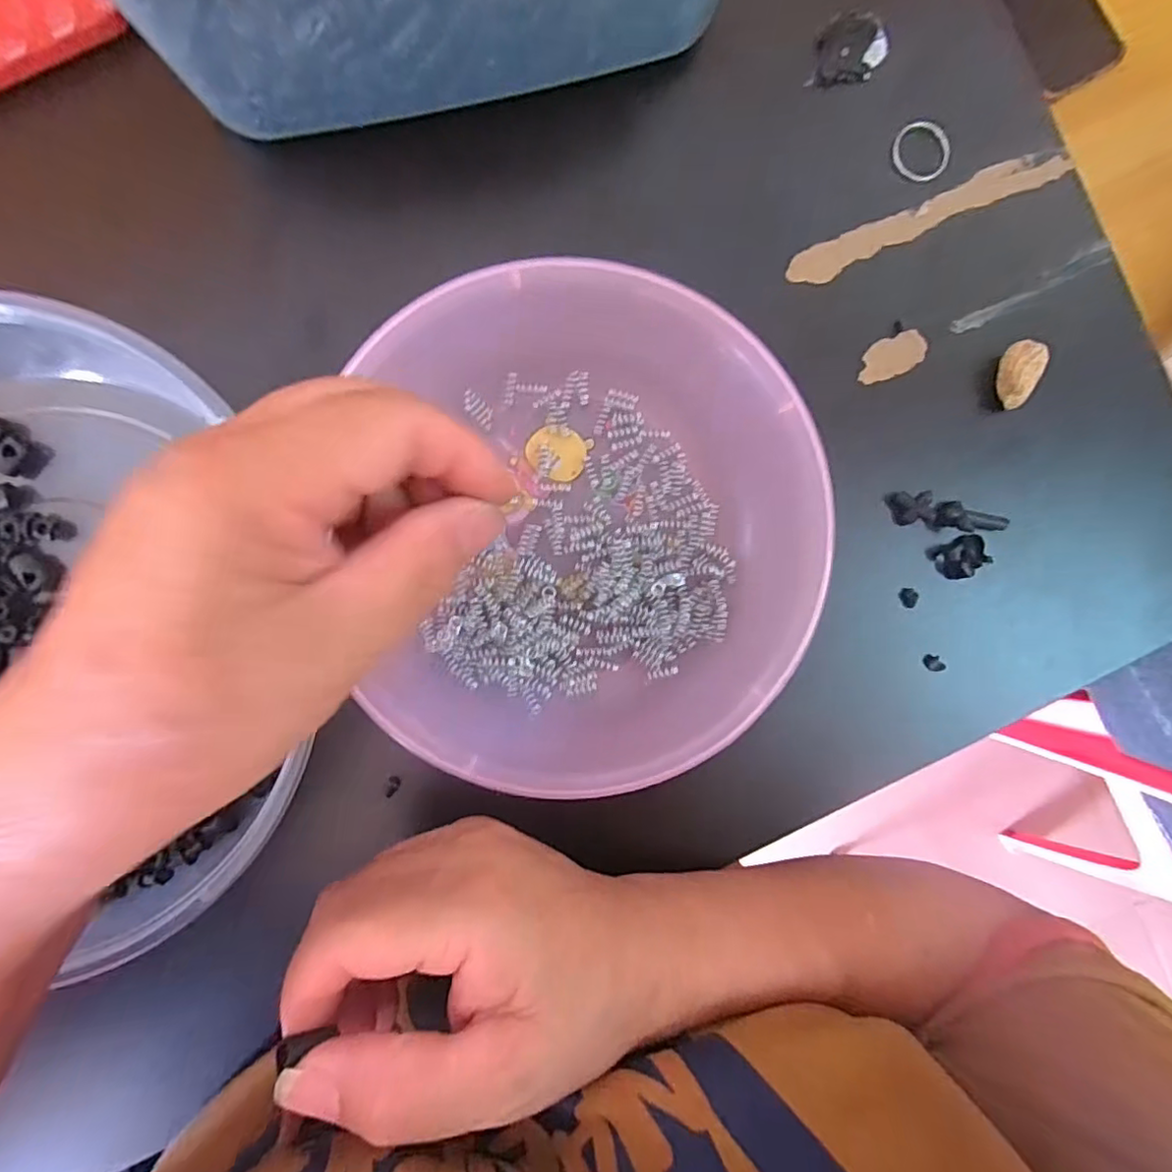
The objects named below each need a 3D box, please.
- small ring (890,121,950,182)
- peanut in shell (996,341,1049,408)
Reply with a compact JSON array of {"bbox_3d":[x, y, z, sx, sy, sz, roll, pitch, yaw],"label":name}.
[{"bbox_3d":[0.148,-0.190,0.257,0.023,0.004,0.024,1,98,4],"label":"small ring"},{"bbox_3d":[0.185,-0.090,0.249,0.013,0.012,0.026,8,90,-3],"label":"peanut in shell"}]

